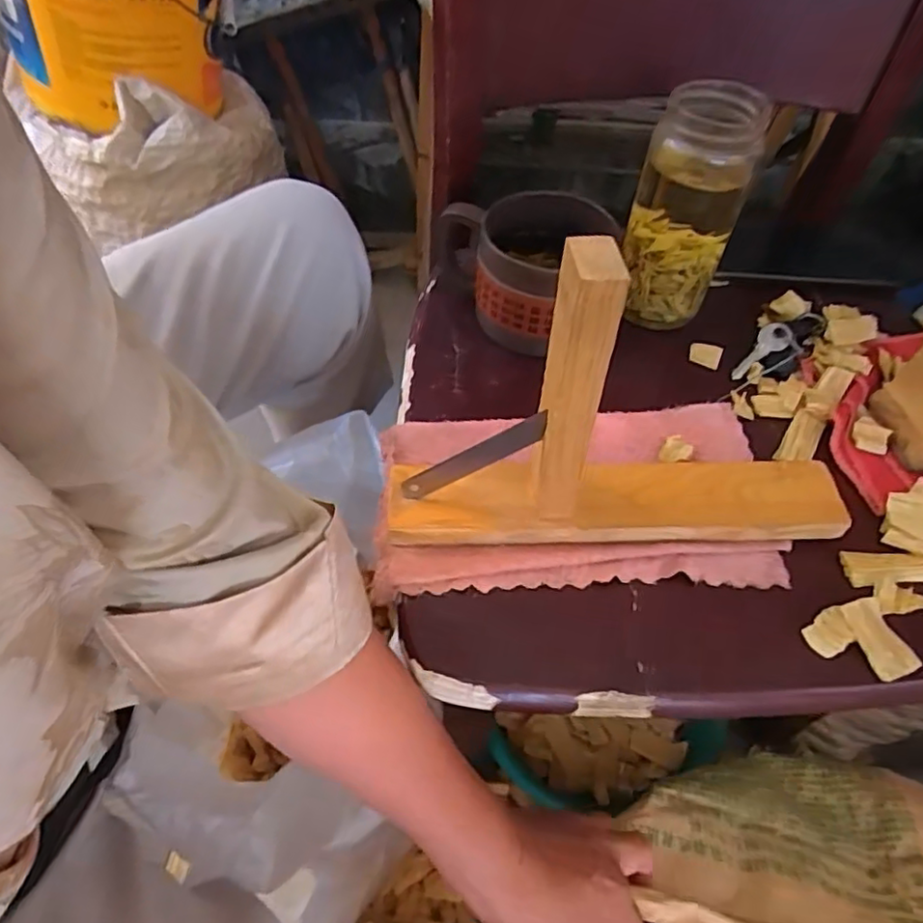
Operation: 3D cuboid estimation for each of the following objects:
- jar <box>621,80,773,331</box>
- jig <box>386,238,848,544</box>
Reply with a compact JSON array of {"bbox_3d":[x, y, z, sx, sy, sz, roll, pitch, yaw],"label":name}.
[{"bbox_3d":[0.155,-0.173,0.447,0.067,0.145,0.067,16,55,8],"label":"jar"},{"bbox_3d":[0.092,-0.022,0.318,0.258,0.173,0.055,1,55,-3],"label":"jig"}]

